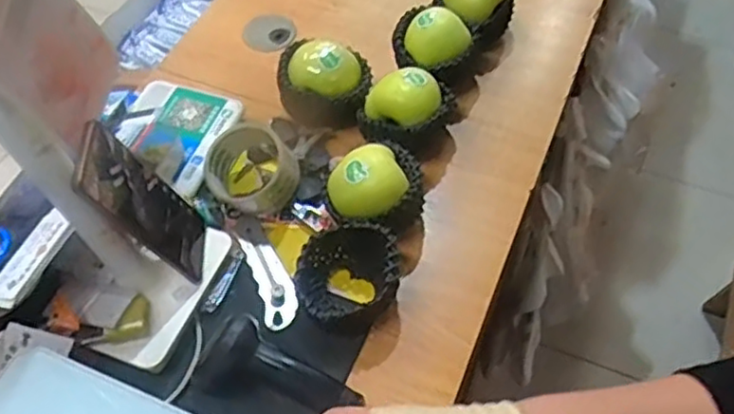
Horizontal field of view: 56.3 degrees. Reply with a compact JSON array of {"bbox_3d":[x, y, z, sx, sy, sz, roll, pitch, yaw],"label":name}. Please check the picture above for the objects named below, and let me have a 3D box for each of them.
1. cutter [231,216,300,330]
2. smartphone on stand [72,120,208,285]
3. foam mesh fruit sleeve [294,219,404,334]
[{"bbox_3d":[-0.098,0.057,0.669,0.034,0.009,0.133,-18,57,-12],"label":"cutter"},{"bbox_3d":[-0.191,-0.002,0.602,0.009,0.165,0.079,-16,52,18],"label":"smartphone on stand"},{"bbox_3d":[-0.018,0.066,0.637,0.090,0.060,0.095,0,55,0],"label":"foam mesh fruit sleeve"}]

